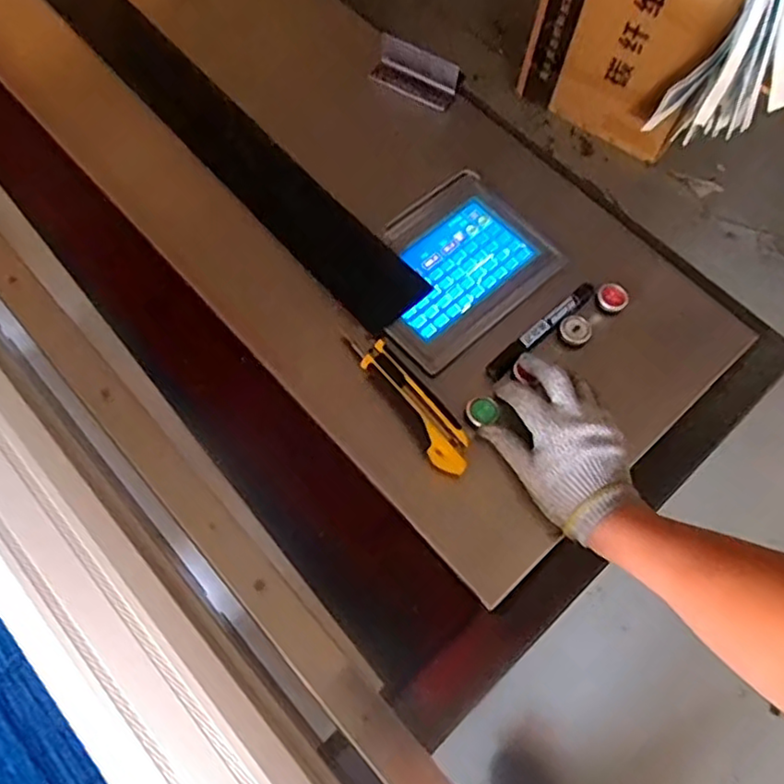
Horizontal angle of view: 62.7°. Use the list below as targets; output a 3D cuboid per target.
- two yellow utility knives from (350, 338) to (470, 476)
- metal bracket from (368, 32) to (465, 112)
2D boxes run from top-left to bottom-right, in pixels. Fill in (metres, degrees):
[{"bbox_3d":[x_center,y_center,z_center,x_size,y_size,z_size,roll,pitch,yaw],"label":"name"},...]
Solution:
[{"bbox_3d":[0.020,0.008,0.558,0.037,0.013,0.144,-31,71,-16],"label":"two yellow utility knives"},{"bbox_3d":[0.027,-0.355,0.716,0.096,0.032,0.046,22,67,7],"label":"metal bracket"}]

